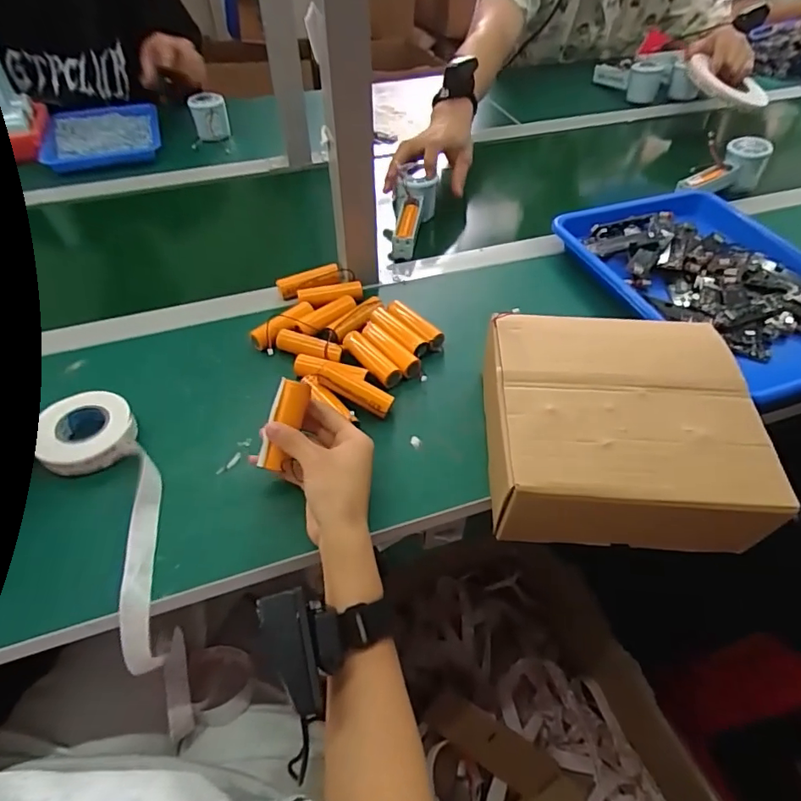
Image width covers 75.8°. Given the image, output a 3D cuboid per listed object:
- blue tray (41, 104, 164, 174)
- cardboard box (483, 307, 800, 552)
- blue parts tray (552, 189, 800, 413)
[{"bbox_3d":[-0.498,-0.444,0.862,0.172,0.024,0.210,-15,51,-14],"label":"blue tray"},{"bbox_3d":[0.165,0.019,0.414,0.200,0.068,0.185,2,49,0],"label":"cardboard box"},{"bbox_3d":[0.365,-0.136,0.590,0.260,0.035,0.329,-15,51,-14],"label":"blue parts tray"}]

